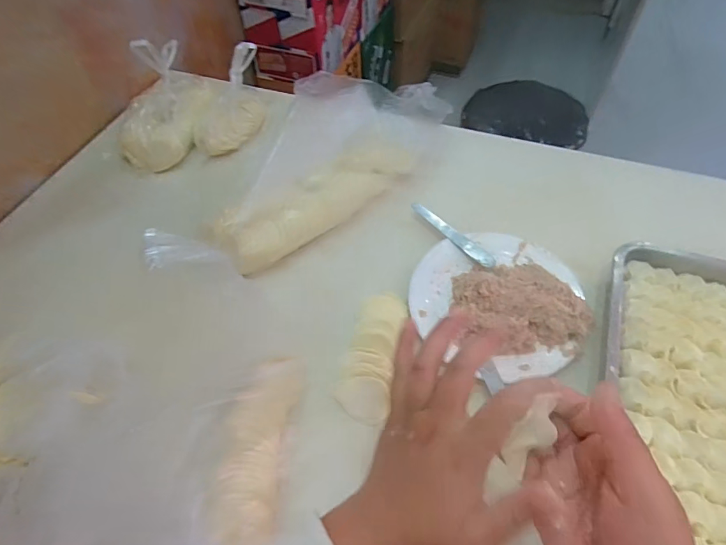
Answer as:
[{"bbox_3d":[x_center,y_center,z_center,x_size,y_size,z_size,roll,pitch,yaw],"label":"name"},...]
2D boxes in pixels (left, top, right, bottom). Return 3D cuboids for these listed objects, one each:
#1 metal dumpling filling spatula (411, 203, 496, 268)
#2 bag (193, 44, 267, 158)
[{"bbox_3d":[0.132,-0.055,0.639,0.024,0.006,0.146,-38,63,-22],"label":"metal dumpling filling spatula"},{"bbox_3d":[-0.245,-0.305,0.773,0.087,0.124,0.161,9,57,8],"label":"bag"}]

